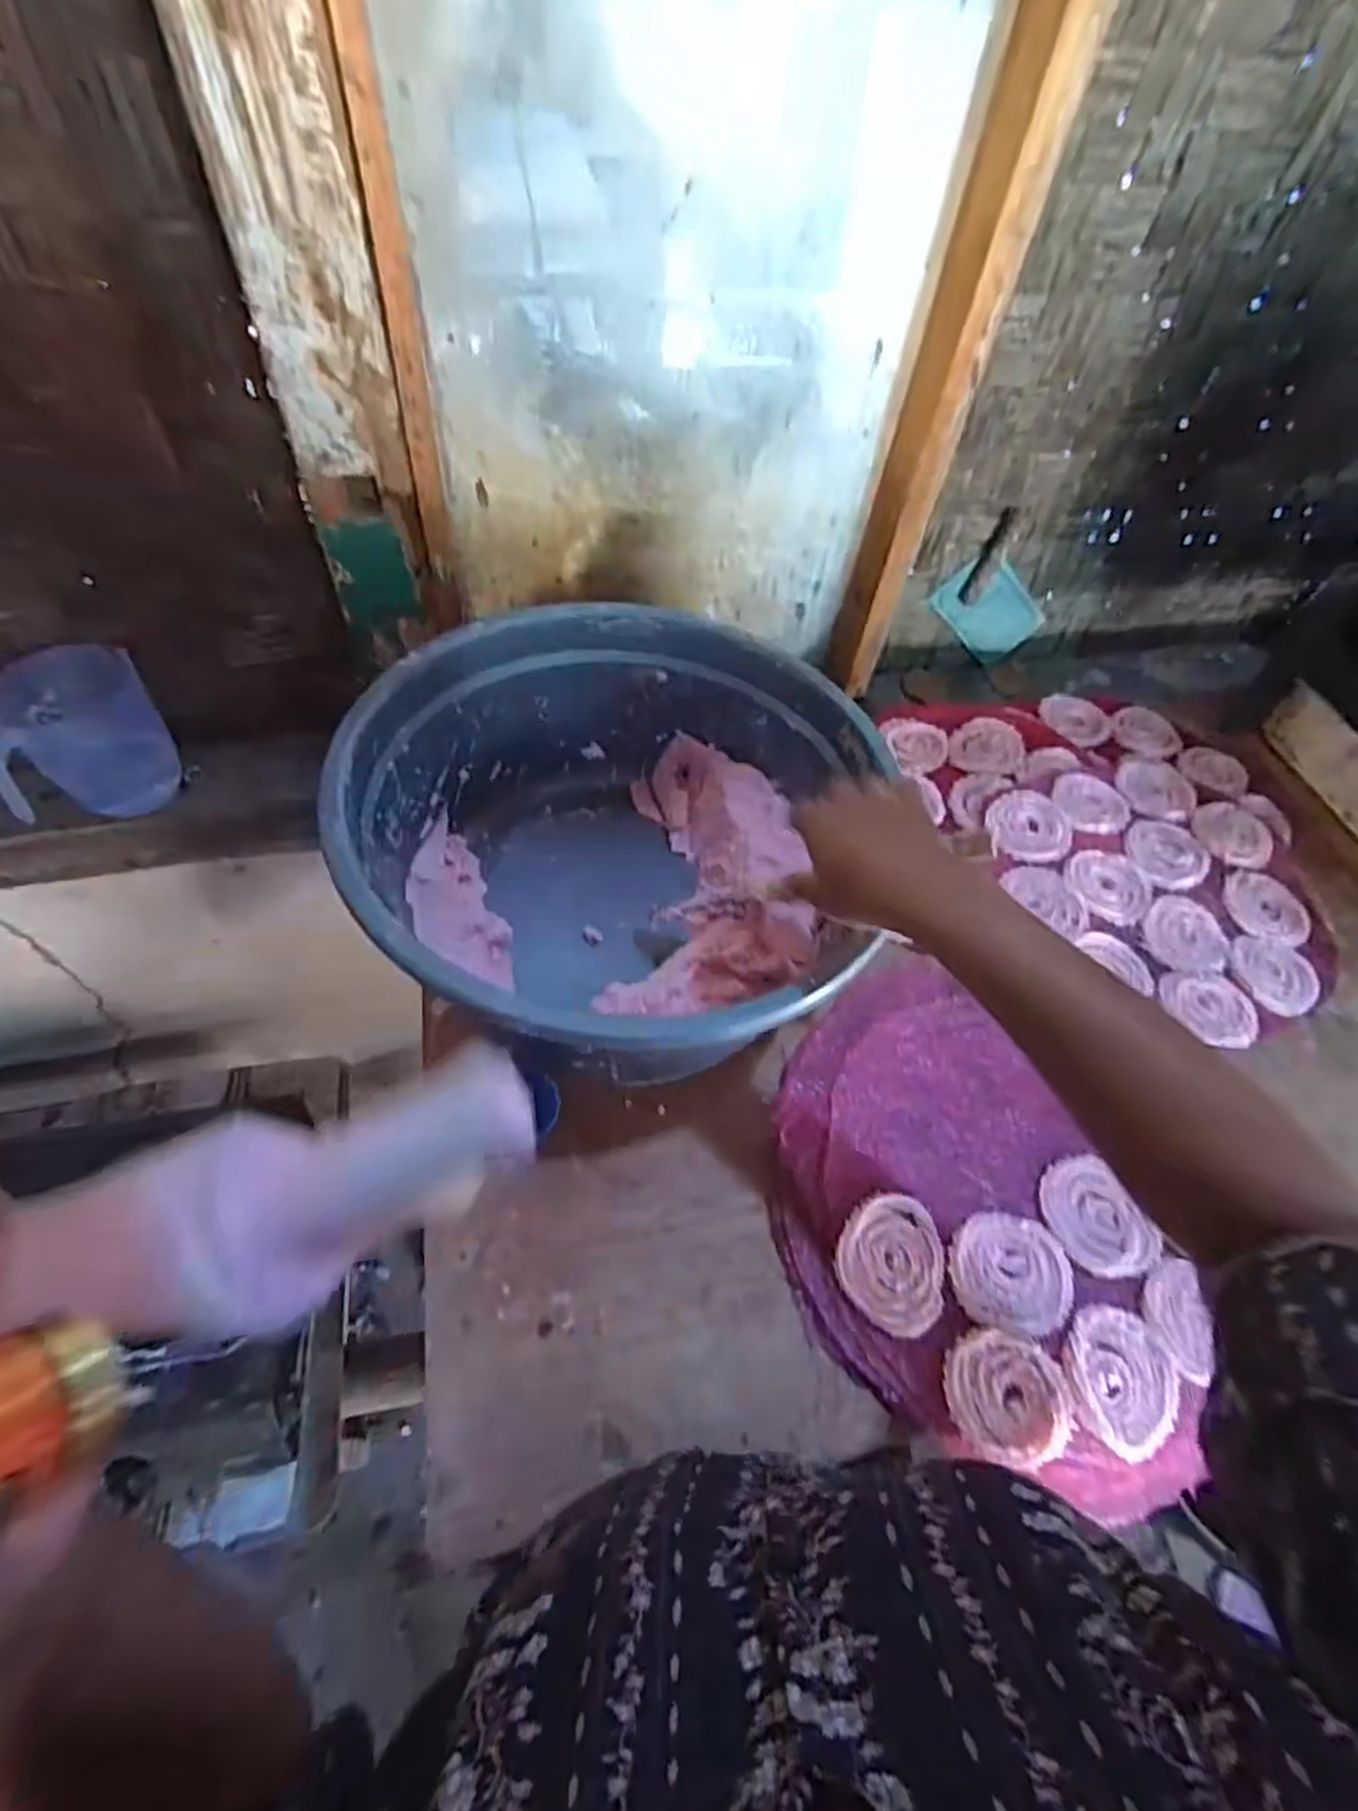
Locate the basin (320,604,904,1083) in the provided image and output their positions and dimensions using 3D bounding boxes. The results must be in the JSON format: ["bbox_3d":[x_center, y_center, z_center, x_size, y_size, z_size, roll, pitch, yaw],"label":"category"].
[{"bbox_3d":[-0.051,-0.045,0.641,0.395,0.236,0.361,2,55,-2],"label":"basin"}]

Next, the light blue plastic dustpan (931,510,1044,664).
[{"bbox_3d":[0.396,-0.402,0.987,0.113,0.176,0.035,-28,43,22],"label":"light blue plastic dustpan"}]

